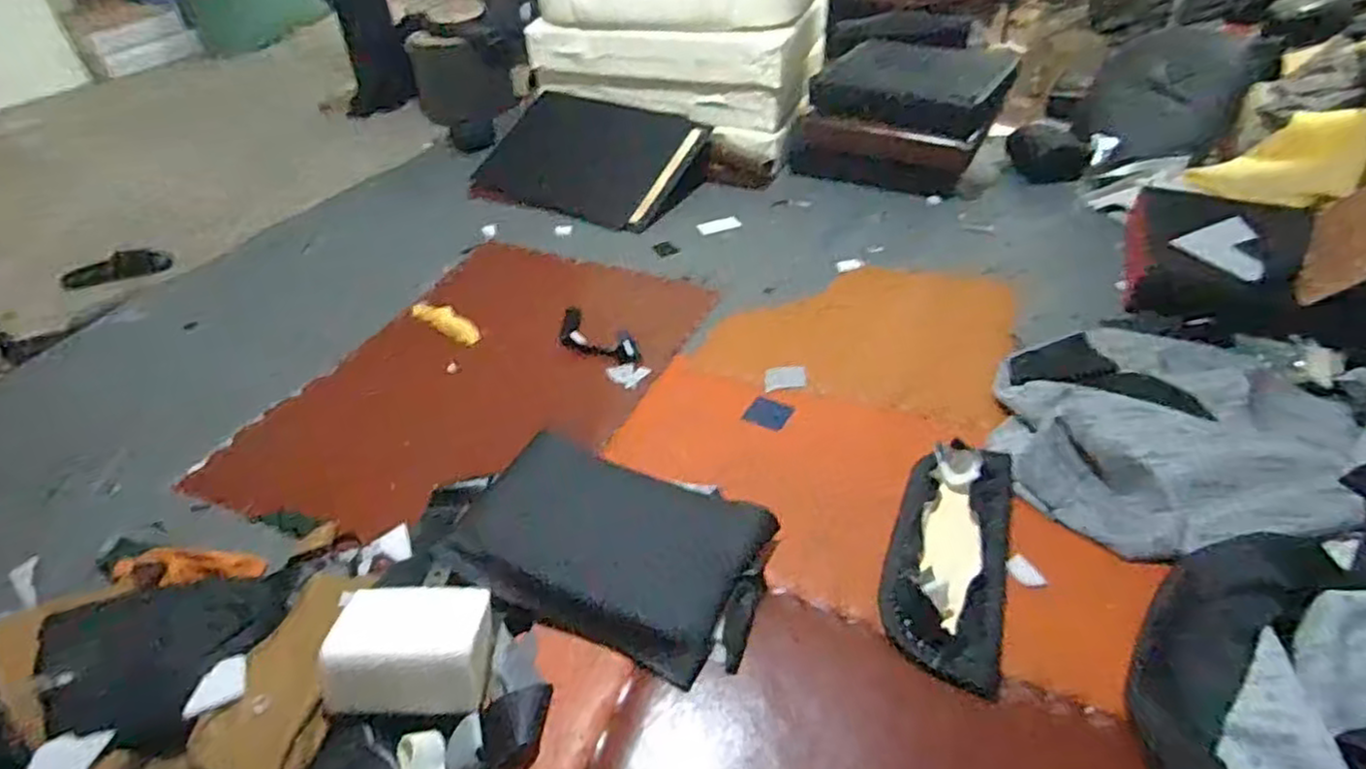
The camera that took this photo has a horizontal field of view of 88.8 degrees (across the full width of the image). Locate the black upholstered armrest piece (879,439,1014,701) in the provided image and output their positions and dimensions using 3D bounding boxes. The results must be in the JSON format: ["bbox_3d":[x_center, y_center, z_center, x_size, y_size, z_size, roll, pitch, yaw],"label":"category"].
[{"bbox_3d":[0.411,0.237,1.052,0.168,0.083,0.406,14,43,19],"label":"black upholstered armrest piece"}]

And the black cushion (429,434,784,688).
[{"bbox_3d":[-0.119,0.237,1.080,0.436,0.050,0.304,16,44,21],"label":"black cushion"}]

